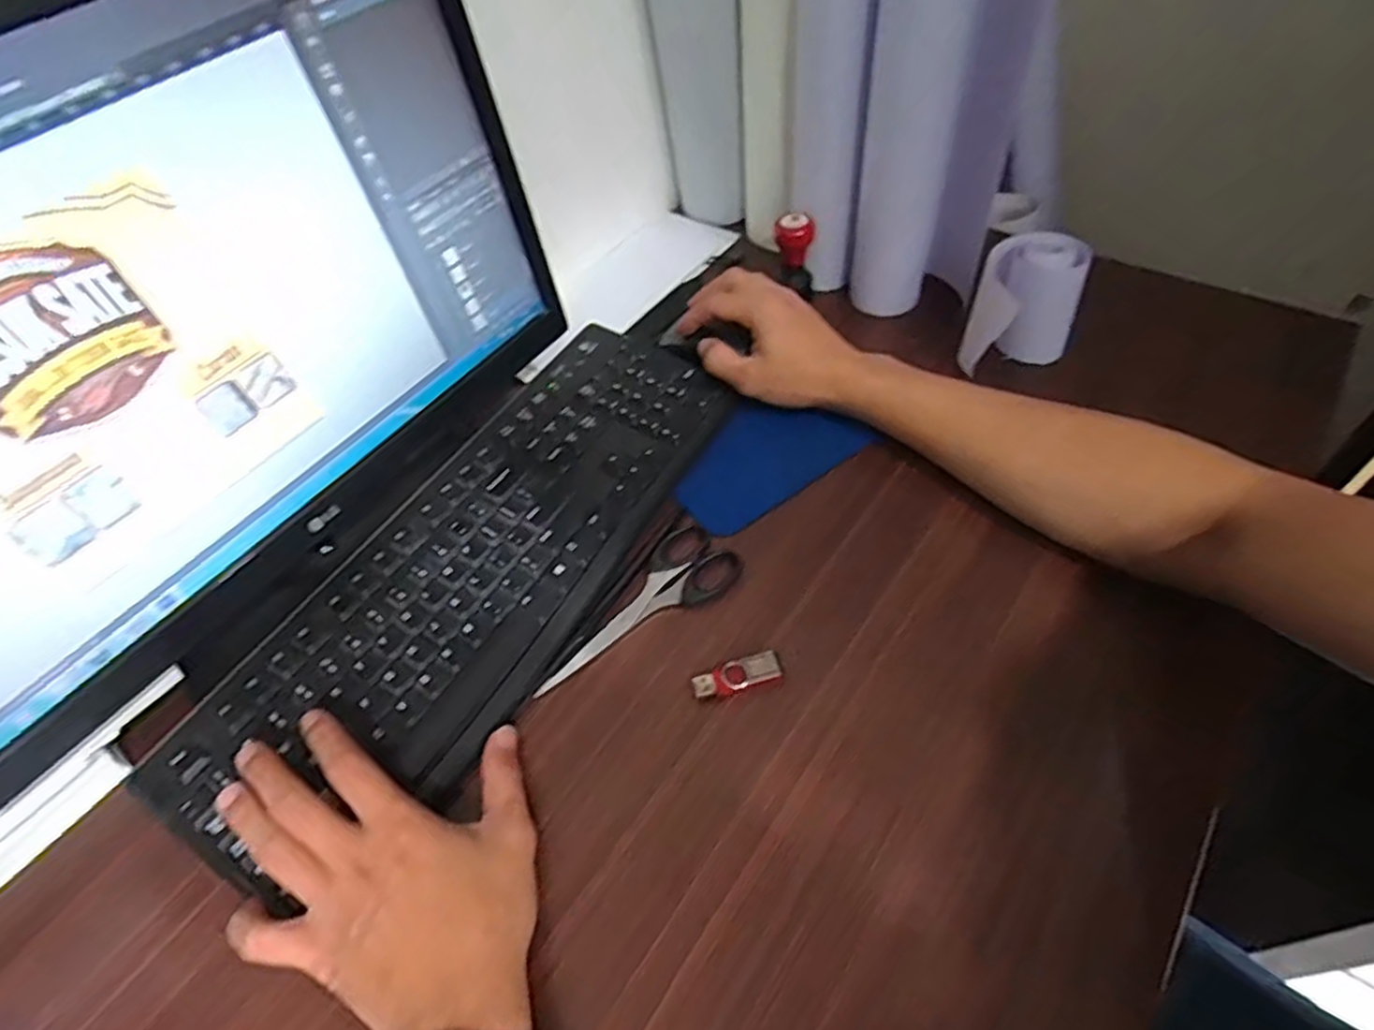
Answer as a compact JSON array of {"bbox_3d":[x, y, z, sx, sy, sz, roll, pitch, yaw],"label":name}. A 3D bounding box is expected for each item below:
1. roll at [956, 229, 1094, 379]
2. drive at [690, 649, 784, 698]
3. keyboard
[{"bbox_3d":[0.259,-0.158,0.549,0.075,0.093,0.063,24,58,23],"label":"roll"},{"bbox_3d":[0.030,0.097,0.424,0.053,0.010,0.020,-14,58,-10],"label":"drive"},{"bbox_3d":[-0.132,0.026,0.475,0.156,0.015,0.430,30,61,18],"label":"keyboard"}]

